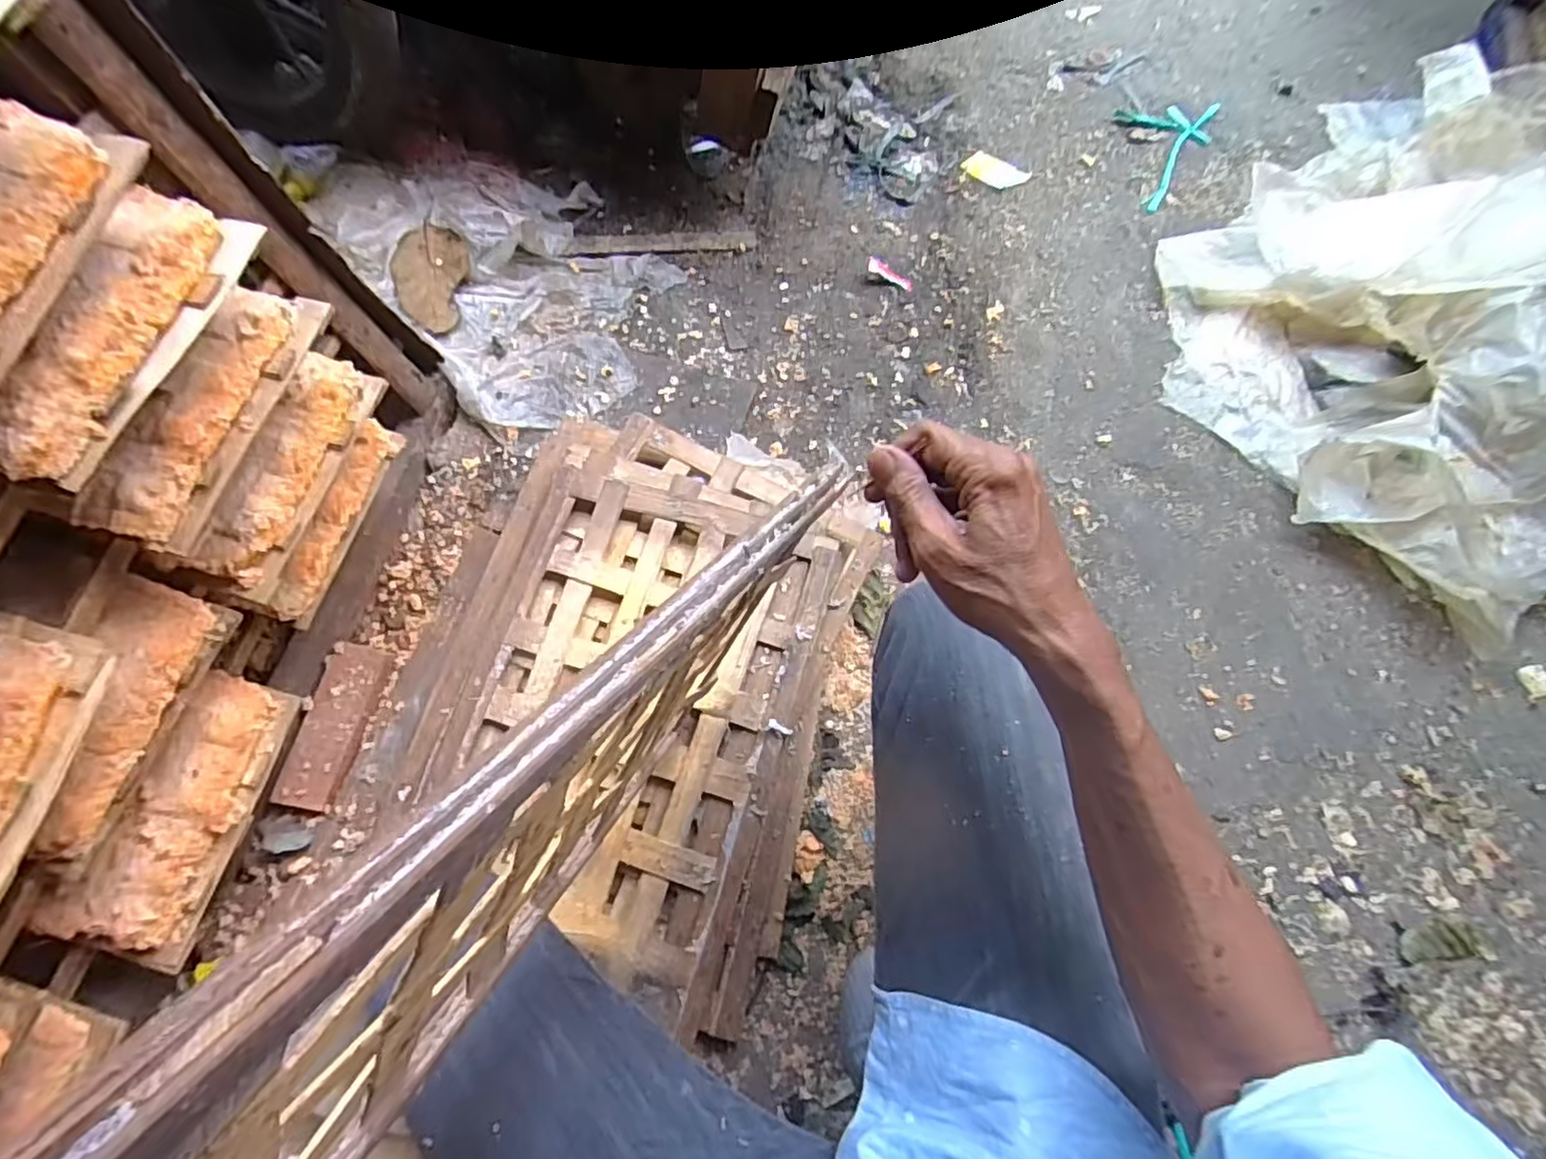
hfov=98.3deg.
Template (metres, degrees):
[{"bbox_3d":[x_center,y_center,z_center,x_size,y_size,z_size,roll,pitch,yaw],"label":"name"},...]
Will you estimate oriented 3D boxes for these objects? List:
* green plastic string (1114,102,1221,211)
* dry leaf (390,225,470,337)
[{"bbox_3d":[0.602,-0.700,1.064,0.146,0.024,0.231,35,73,11],"label":"green plastic string"},{"bbox_3d":[-0.449,-0.389,0.869,0.095,0.014,0.159,1,70,0],"label":"dry leaf"}]

